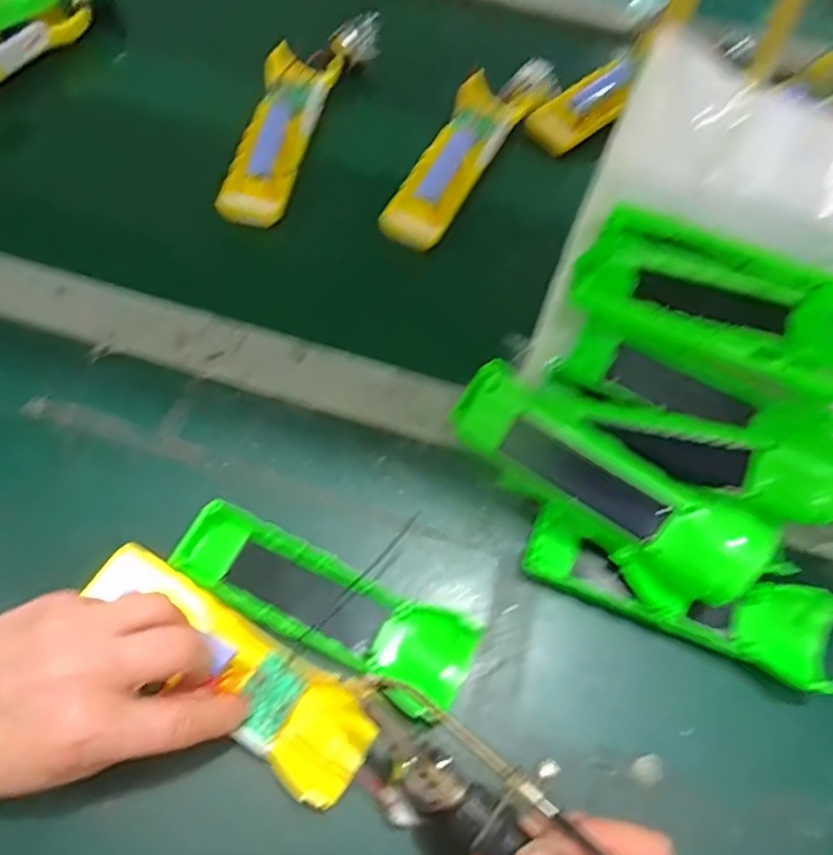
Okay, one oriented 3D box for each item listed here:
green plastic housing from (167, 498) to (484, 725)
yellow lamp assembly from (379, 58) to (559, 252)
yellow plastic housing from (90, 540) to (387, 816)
[{"bbox_3d":[-0.050,0.093,0.352,0.163,0.025,0.048,26,68,9],"label":"green plastic housing"},{"bbox_3d":[0.040,-0.222,0.508,0.054,0.027,0.210,30,68,10],"label":"yellow lamp assembly"},{"bbox_3d":[-0.092,0.113,0.330,0.162,0.024,0.045,39,70,9],"label":"yellow plastic housing"}]

